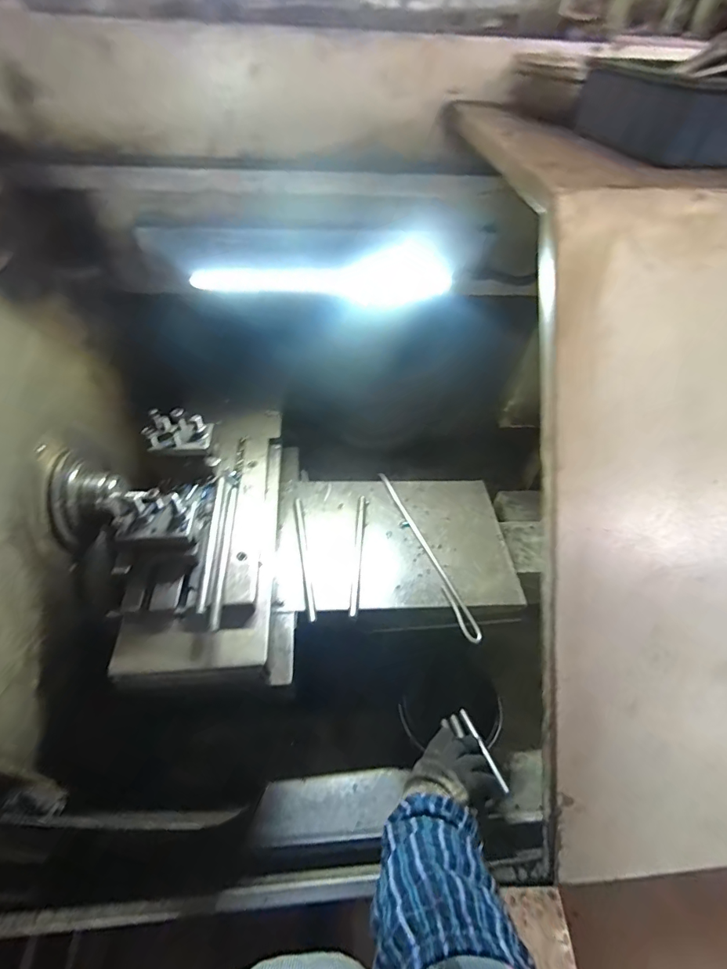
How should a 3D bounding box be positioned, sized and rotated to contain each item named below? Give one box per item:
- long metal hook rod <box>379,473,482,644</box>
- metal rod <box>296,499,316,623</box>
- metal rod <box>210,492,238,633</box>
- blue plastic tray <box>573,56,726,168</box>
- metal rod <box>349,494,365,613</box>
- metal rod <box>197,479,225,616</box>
[{"bbox_3d":[0.113,0.114,0.814,0.024,0.014,0.379,-14,49,-15],"label":"long metal hook rod"},{"bbox_3d":[-0.103,0.122,0.773,0.013,0.008,0.251,-6,48,-9],"label":"metal rod"},{"bbox_3d":[-0.209,0.100,0.671,0.011,0.005,0.250,-2,47,-5],"label":"metal rod"},{"bbox_3d":[0.256,-0.309,0.368,0.089,0.052,0.143,-7,48,-9],"label":"blue plastic tray"},{"bbox_3d":[-0.009,0.117,0.785,0.012,0.006,0.246,4,47,1],"label":"metal rod"},{"bbox_3d":[-0.231,0.082,0.683,0.013,0.007,0.243,-2,47,-5],"label":"metal rod"}]

